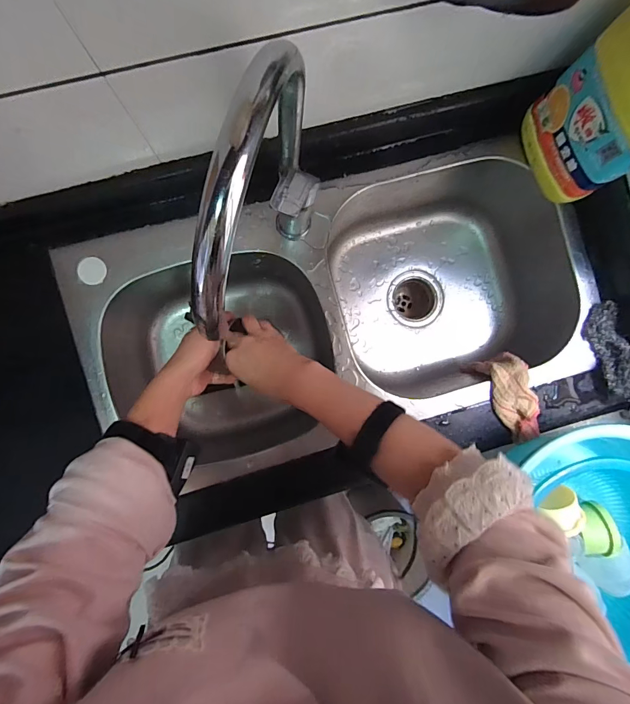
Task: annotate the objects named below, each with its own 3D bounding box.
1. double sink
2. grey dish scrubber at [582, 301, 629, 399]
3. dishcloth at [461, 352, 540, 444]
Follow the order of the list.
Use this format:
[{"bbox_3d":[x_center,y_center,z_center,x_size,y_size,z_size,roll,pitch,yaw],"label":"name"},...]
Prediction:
[{"bbox_3d":[0.041,-0.065,0.633,0.739,0.209,0.371,-17,91,-4],"label":"double sink"},{"bbox_3d":[0.435,-0.001,0.549,0.041,0.035,0.143,-12,75,-4],"label":"grey dish scrubber"},{"bbox_3d":[0.292,0.069,0.577,0.064,0.088,0.120,-15,91,-4],"label":"dishcloth"}]

